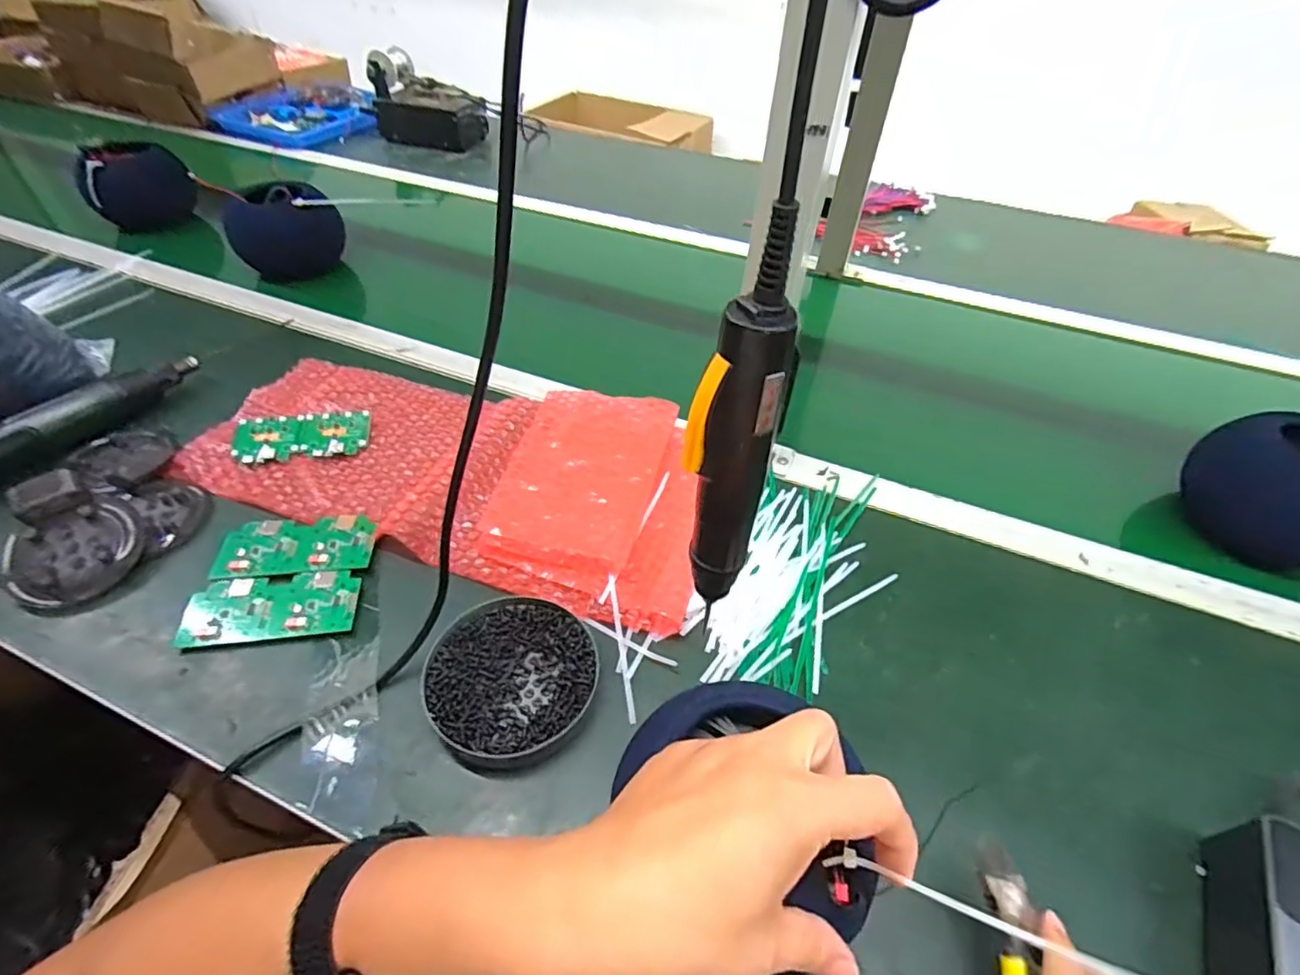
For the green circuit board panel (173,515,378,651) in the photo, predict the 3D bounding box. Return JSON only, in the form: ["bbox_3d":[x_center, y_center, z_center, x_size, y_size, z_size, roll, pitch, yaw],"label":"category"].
[{"bbox_3d":[-0.278,0.065,0.459,0.114,0.011,0.107,-1,46,-6],"label":"green circuit board panel"}]

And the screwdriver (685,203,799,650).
[{"bbox_3d":[0.039,-0.017,0.290,0.037,0.213,0.033,17,47,13],"label":"screwdriver"}]

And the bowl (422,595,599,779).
[{"bbox_3d":[-0.093,0.128,0.407,0.111,0.022,0.109,3,46,-3],"label":"bowl"}]

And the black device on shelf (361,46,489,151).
[{"bbox_3d":[-0.434,-0.751,1.156,0.216,0.114,0.157,21,48,17],"label":"black device on shelf"}]

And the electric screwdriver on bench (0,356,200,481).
[{"bbox_3d":[-0.528,-0.051,0.544,0.038,0.043,0.243,32,51,23],"label":"electric screwdriver on bench"}]

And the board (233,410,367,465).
[{"bbox_3d":[-0.325,-0.048,0.562,0.116,0.008,0.052,-4,47,-9],"label":"board"}]

